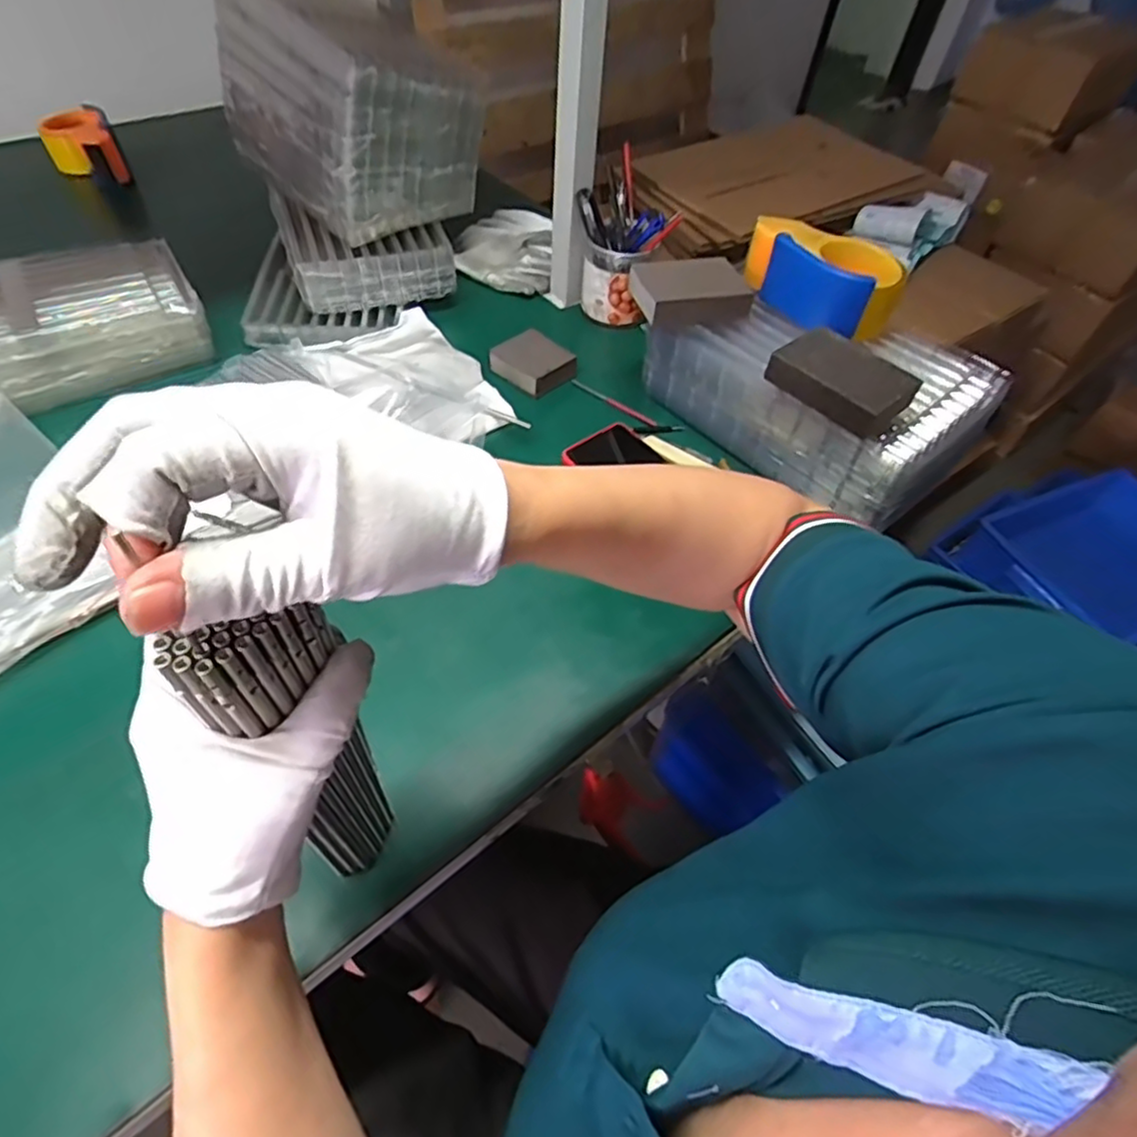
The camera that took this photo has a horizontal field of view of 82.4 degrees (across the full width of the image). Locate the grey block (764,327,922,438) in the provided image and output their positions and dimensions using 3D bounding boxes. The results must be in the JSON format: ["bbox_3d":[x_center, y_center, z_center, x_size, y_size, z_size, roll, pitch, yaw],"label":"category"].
[{"bbox_3d":[0.230,-0.159,0.544,0.070,0.035,0.106,-30,61,-25],"label":"grey block"}]

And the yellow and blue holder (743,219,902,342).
[{"bbox_3d":[0.243,-0.278,0.624,0.072,0.070,0.137,-26,60,-23],"label":"yellow and blue holder"}]

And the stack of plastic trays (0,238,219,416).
[{"bbox_3d":[-0.526,-0.239,0.640,0.286,0.069,0.165,-26,60,-23],"label":"stack of plastic trays"}]

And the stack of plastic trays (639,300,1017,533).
[{"bbox_3d":[0.236,-0.177,0.638,0.285,0.100,0.179,40,59,22],"label":"stack of plastic trays"}]

